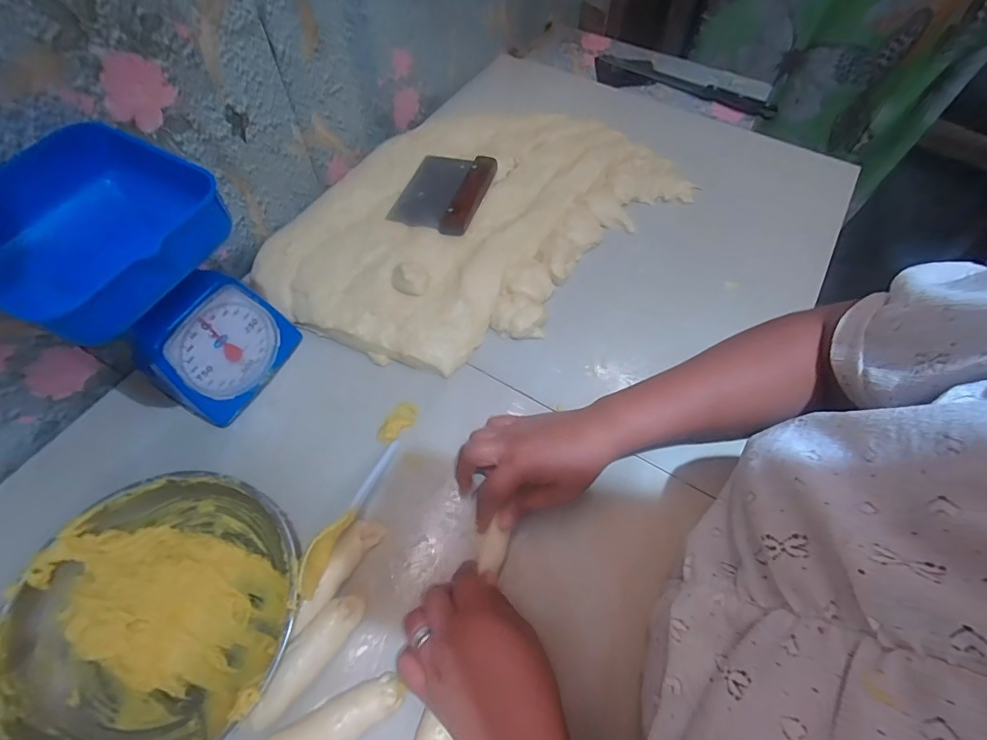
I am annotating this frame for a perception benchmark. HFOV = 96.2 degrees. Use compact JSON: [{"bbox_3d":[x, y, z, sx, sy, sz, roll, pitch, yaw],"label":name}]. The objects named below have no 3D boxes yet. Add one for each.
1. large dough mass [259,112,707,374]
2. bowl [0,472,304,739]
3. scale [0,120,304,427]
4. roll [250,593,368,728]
[{"bbox_3d":[-0.020,-0.207,0.572,0.360,0.032,0.512,38,68,17],"label":"large dough mass"},{"bbox_3d":[-0.253,0.188,0.340,0.198,0.056,0.198,0,62,-1],"label":"bowl"},{"bbox_3d":[-0.290,-0.066,0.388,0.148,0.202,0.143,25,65,12],"label":"scale"},{"bbox_3d":[-0.141,0.215,0.332,0.029,0.016,0.099,31,66,15],"label":"roll"}]

